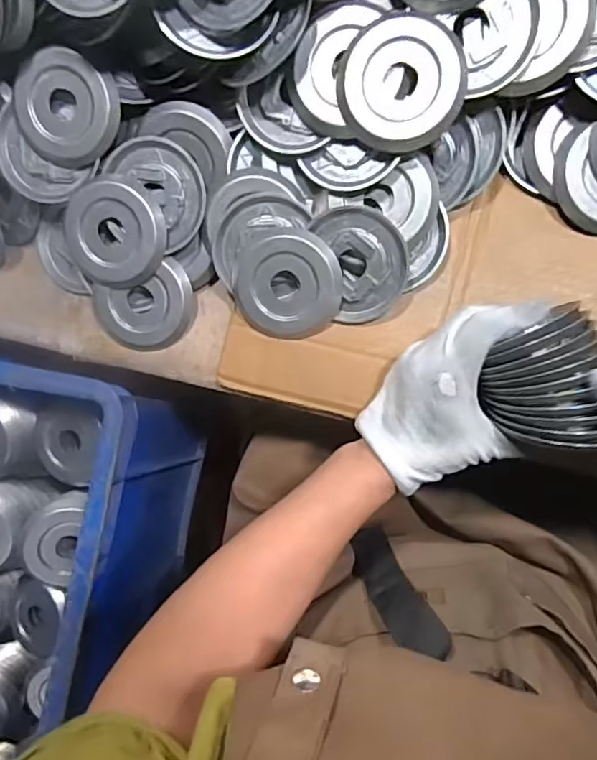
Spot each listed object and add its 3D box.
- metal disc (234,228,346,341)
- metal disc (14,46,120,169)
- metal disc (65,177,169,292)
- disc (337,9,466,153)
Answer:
[{"bbox_3d":[-0.009,-0.072,0.416,0.082,0.009,0.080,3,105,11],"label":"metal disc"},{"bbox_3d":[-0.180,-0.208,0.415,0.083,0.009,0.077,3,110,8],"label":"metal disc"},{"bbox_3d":[-0.146,-0.115,0.430,0.081,0.014,0.083,2,105,8],"label":"metal disc"},{"bbox_3d":[0.069,-0.199,0.363,0.080,0.007,0.083,2,103,9],"label":"disc"}]

